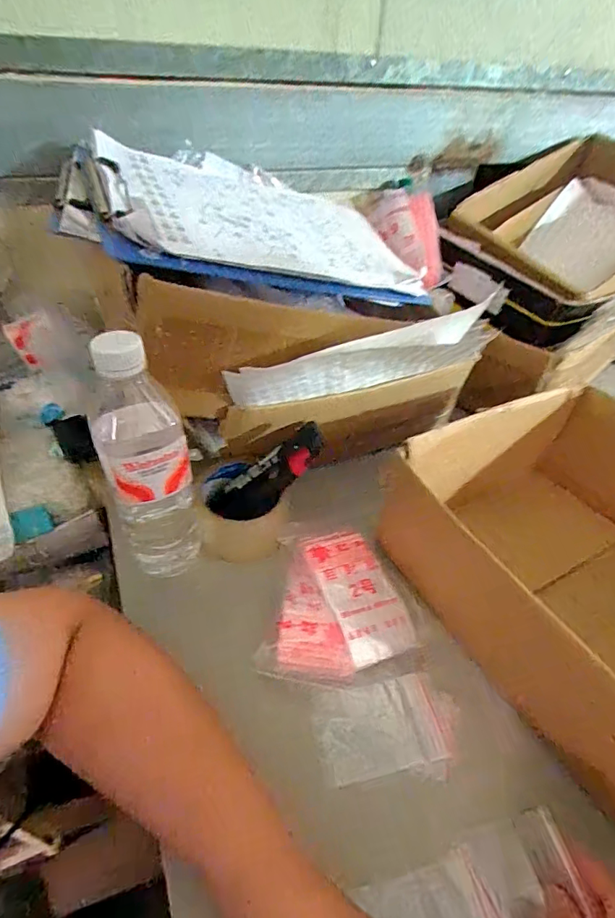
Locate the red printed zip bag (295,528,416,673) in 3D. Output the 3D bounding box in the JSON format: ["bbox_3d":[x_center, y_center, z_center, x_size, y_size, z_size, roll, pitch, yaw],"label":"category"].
[{"bbox_3d":[0.044,0.112,0.413,0.062,0.010,0.122,-14,46,-18],"label":"red printed zip bag"}]

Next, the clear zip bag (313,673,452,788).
[{"bbox_3d":[0.052,0.198,0.347,0.090,0.008,0.058,-8,45,-12],"label":"clear zip bag"}]

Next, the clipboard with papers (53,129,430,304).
[{"bbox_3d":[-0.063,-0.247,0.474,0.327,0.024,0.269,-1,49,-26],"label":"clipboard with papers"}]

